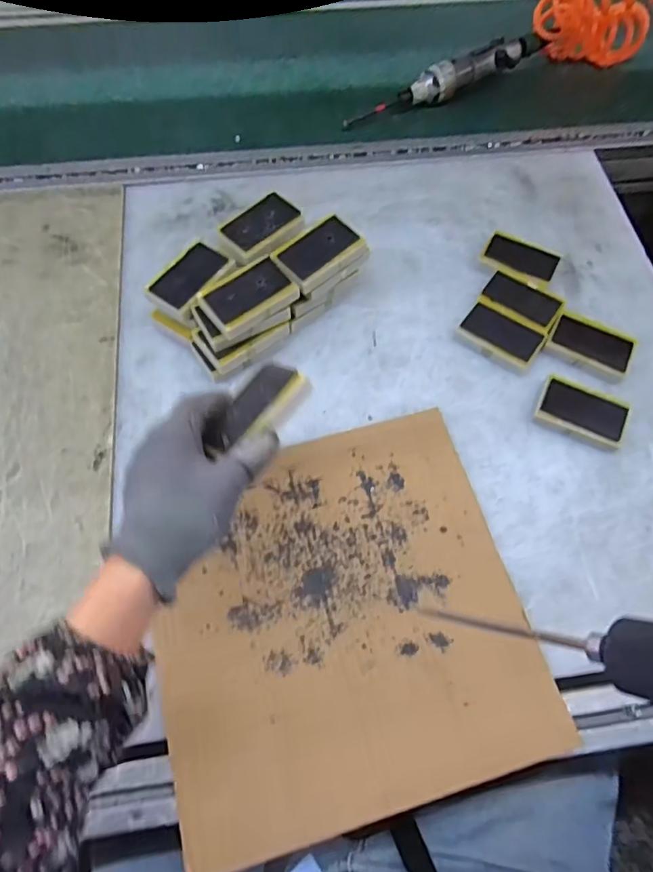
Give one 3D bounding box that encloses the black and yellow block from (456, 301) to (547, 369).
[{"bbox_3d":[0.179,-0.102,0.542,0.079,0.017,0.051,33,68,13],"label":"black and yellow block"}]

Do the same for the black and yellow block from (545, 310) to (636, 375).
[{"bbox_3d":[0.268,-0.092,0.537,0.080,0.015,0.043,27,67,11],"label":"black and yellow block"}]

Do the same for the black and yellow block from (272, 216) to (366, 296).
[{"bbox_3d":[-0.007,-0.176,0.511,0.085,0.016,0.050,-38,72,-18],"label":"black and yellow block"}]

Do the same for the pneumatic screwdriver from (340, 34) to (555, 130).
[{"bbox_3d":[0.161,-0.464,0.695,0.308,0.047,0.039,-24,67,-12],"label":"pneumatic screwdriver"}]

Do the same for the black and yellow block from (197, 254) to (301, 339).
[{"bbox_3d":[-0.071,-0.129,0.486,0.080,0.018,0.049,-32,70,-16],"label":"black and yellow block"}]

